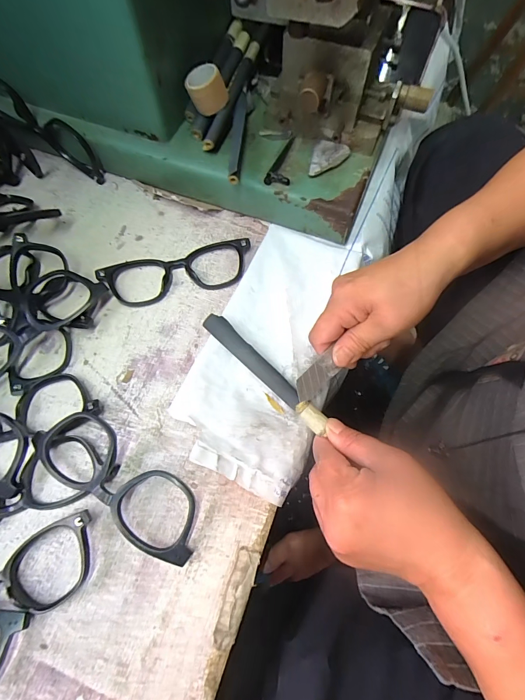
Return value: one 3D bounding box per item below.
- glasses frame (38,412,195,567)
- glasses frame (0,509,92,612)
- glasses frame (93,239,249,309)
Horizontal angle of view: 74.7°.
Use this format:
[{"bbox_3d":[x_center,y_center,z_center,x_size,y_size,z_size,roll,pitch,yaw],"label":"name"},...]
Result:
[{"bbox_3d":[-0.102,0.091,0.244,0.140,0.020,0.048,32,70,12],"label":"glasses frame"},{"bbox_3d":[-0.164,0.157,0.219,0.125,0.014,0.046,-32,71,-13],"label":"glasses frame"},{"bbox_3d":[-0.078,-0.072,0.319,0.139,0.012,0.047,-14,68,-7],"label":"glasses frame"}]

